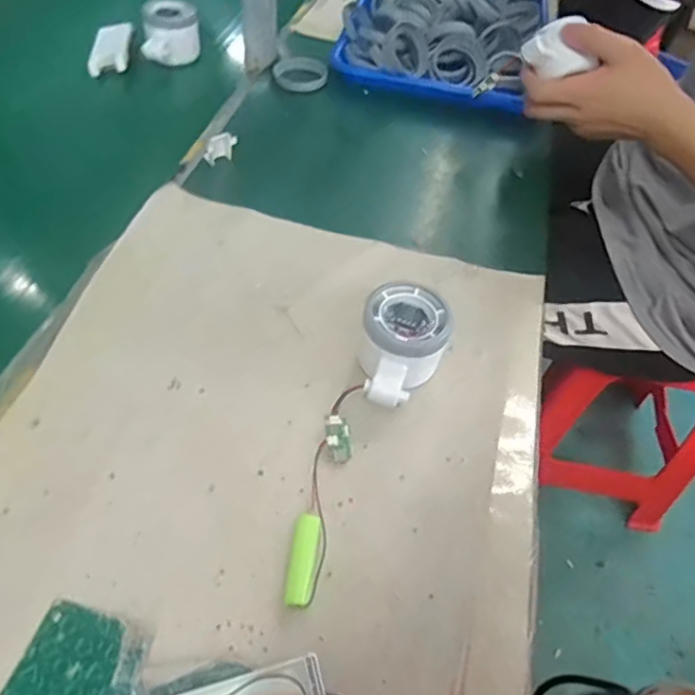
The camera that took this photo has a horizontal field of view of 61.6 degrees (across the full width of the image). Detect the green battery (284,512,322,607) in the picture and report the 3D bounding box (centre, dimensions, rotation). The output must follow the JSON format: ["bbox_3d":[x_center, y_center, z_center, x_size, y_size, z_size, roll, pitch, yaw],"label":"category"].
[{"bbox_3d":[-0.024,0.117,0.320,0.016,0.014,0.049,6,51,-1],"label":"green battery"}]

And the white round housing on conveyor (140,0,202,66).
[{"bbox_3d":[-0.200,-0.358,0.664,0.060,0.048,0.070,-1,52,-7],"label":"white round housing on conveyor"}]

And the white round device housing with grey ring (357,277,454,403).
[{"bbox_3d":[0.036,0.003,0.395,0.055,0.052,0.081,18,52,8],"label":"white round device housing with grey ring"}]

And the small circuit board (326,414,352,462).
[{"bbox_3d":[-0.006,0.057,0.369,0.016,0.004,0.030,-1,70,-22],"label":"small circuit board"}]

